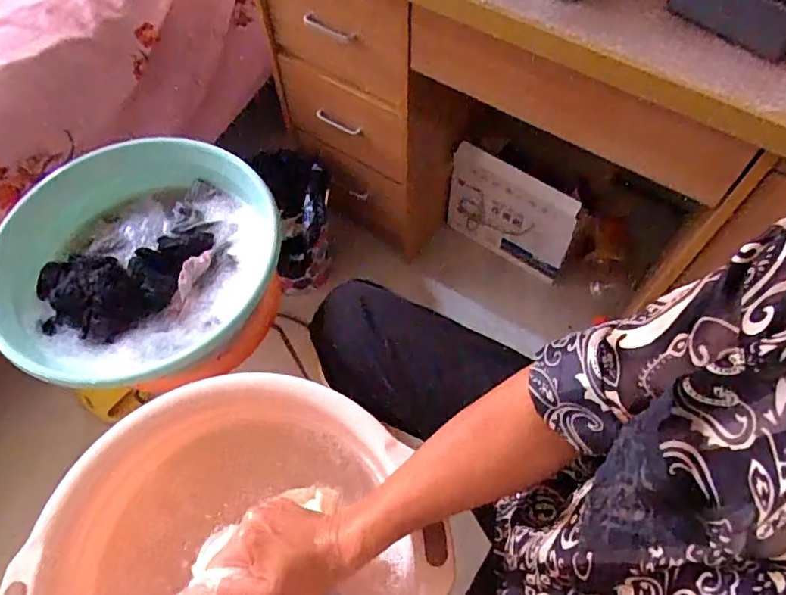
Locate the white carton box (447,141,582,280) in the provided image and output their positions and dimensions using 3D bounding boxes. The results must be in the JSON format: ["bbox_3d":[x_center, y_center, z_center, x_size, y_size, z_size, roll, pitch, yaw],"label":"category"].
[{"bbox_3d":[0.263,-0.184,1.212,0.299,0.270,0.050,34,66,22],"label":"white carton box"}]

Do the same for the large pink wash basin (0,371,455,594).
[{"bbox_3d":[-0.143,0.262,0.493,0.352,0.109,0.357,0,53,0],"label":"large pink wash basin"}]

